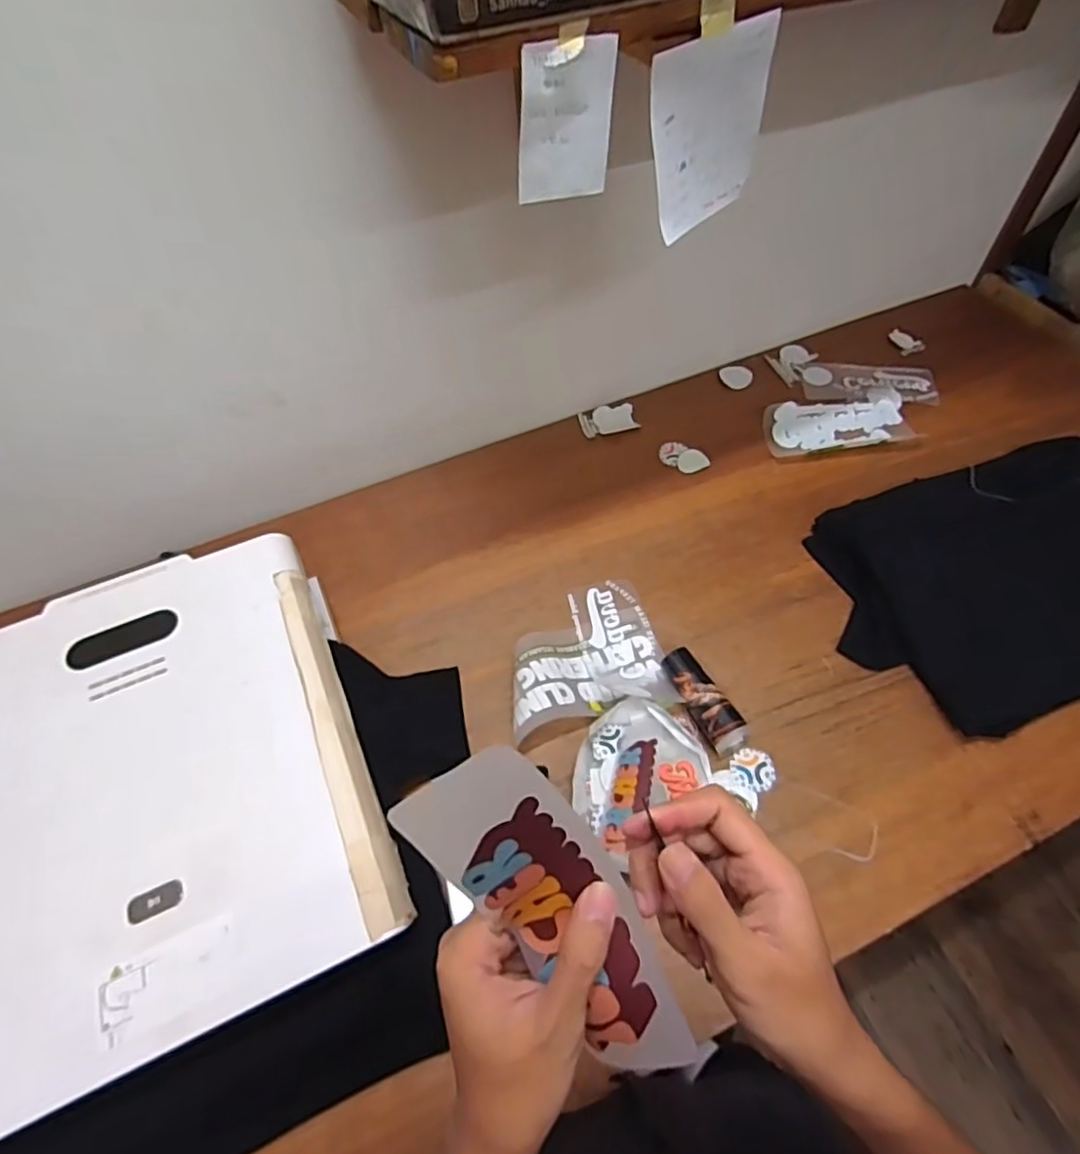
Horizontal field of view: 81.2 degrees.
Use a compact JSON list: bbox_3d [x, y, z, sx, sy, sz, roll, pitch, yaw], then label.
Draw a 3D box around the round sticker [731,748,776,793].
[{"bbox_3d":[0.270,0.243,0.798,0.052,0.004,0.051,-8,54,11],"label":"round sticker"}]

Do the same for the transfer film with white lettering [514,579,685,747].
[{"bbox_3d":[0.058,0.097,0.877,0.219,0.071,0.213,-12,57,-7],"label":"transfer film with white lettering"}]

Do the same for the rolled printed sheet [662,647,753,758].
[{"bbox_3d":[0.217,0.160,0.830,0.057,0.040,0.146,-22,58,-13],"label":"rolled printed sheet"}]

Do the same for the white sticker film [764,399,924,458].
[{"bbox_3d":[0.530,-0.269,1.121,0.247,0.022,0.123,-7,56,-3],"label":"white sticker film"}]

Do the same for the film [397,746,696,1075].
[{"bbox_3d":[0.010,0.145,0.276,0.054,0.039,0.182,-38,108,-19],"label":"film"}]

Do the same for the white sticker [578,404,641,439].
[{"bbox_3d":[0.125,-0.288,1.156,0.101,0.006,0.068,-11,57,-6],"label":"white sticker"}]

